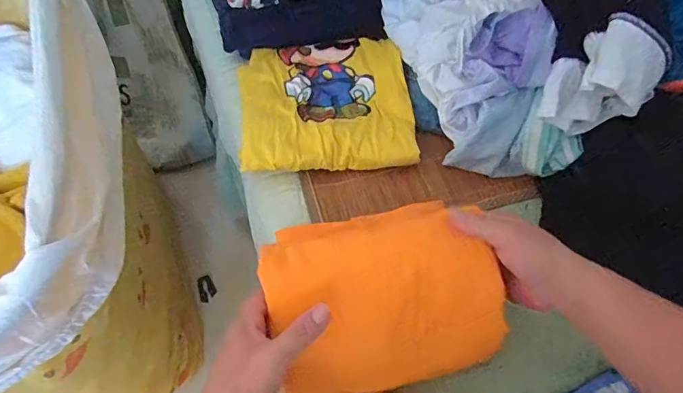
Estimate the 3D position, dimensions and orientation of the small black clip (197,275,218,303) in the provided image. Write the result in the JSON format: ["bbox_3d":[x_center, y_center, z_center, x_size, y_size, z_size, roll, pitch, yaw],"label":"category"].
[{"bbox_3d":[-0.262,0.180,0.906,0.034,0.004,0.050,-14,78,-38],"label":"small black clip"}]

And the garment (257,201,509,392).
[{"bbox_3d":[0.038,0.090,0.413,0.194,0.045,0.148,-10,89,3],"label":"garment"}]

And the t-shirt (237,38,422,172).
[{"bbox_3d":[-0.021,-0.118,0.574,0.202,0.031,0.179,-6,64,-2],"label":"t-shirt"}]

